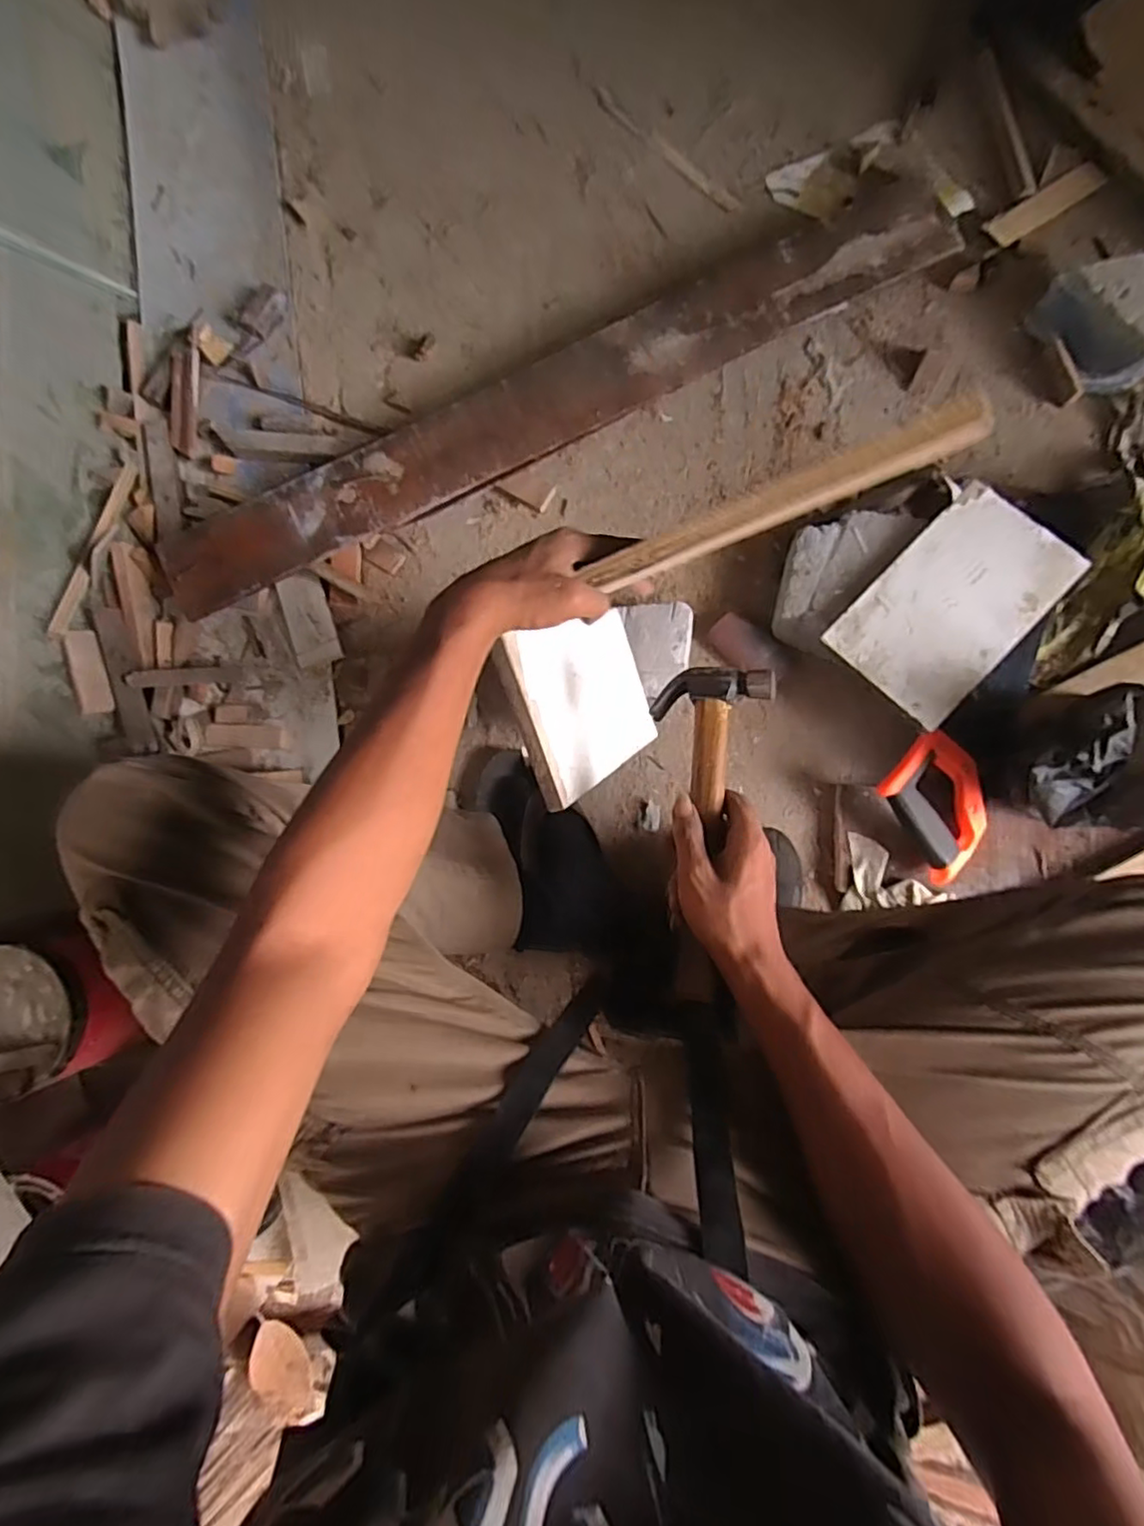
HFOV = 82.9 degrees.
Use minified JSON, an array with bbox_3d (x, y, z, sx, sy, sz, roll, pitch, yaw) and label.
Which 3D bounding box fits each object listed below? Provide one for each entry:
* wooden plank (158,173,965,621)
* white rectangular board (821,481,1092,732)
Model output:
[{"bbox_3d":[-0.035,-0.468,0.821,1.075,0.050,0.164,-26,81,-1],"label":"wooden plank"},{"bbox_3d":[0.406,-0.172,0.686,0.246,0.016,0.149,-45,79,-2],"label":"white rectangular board"}]

